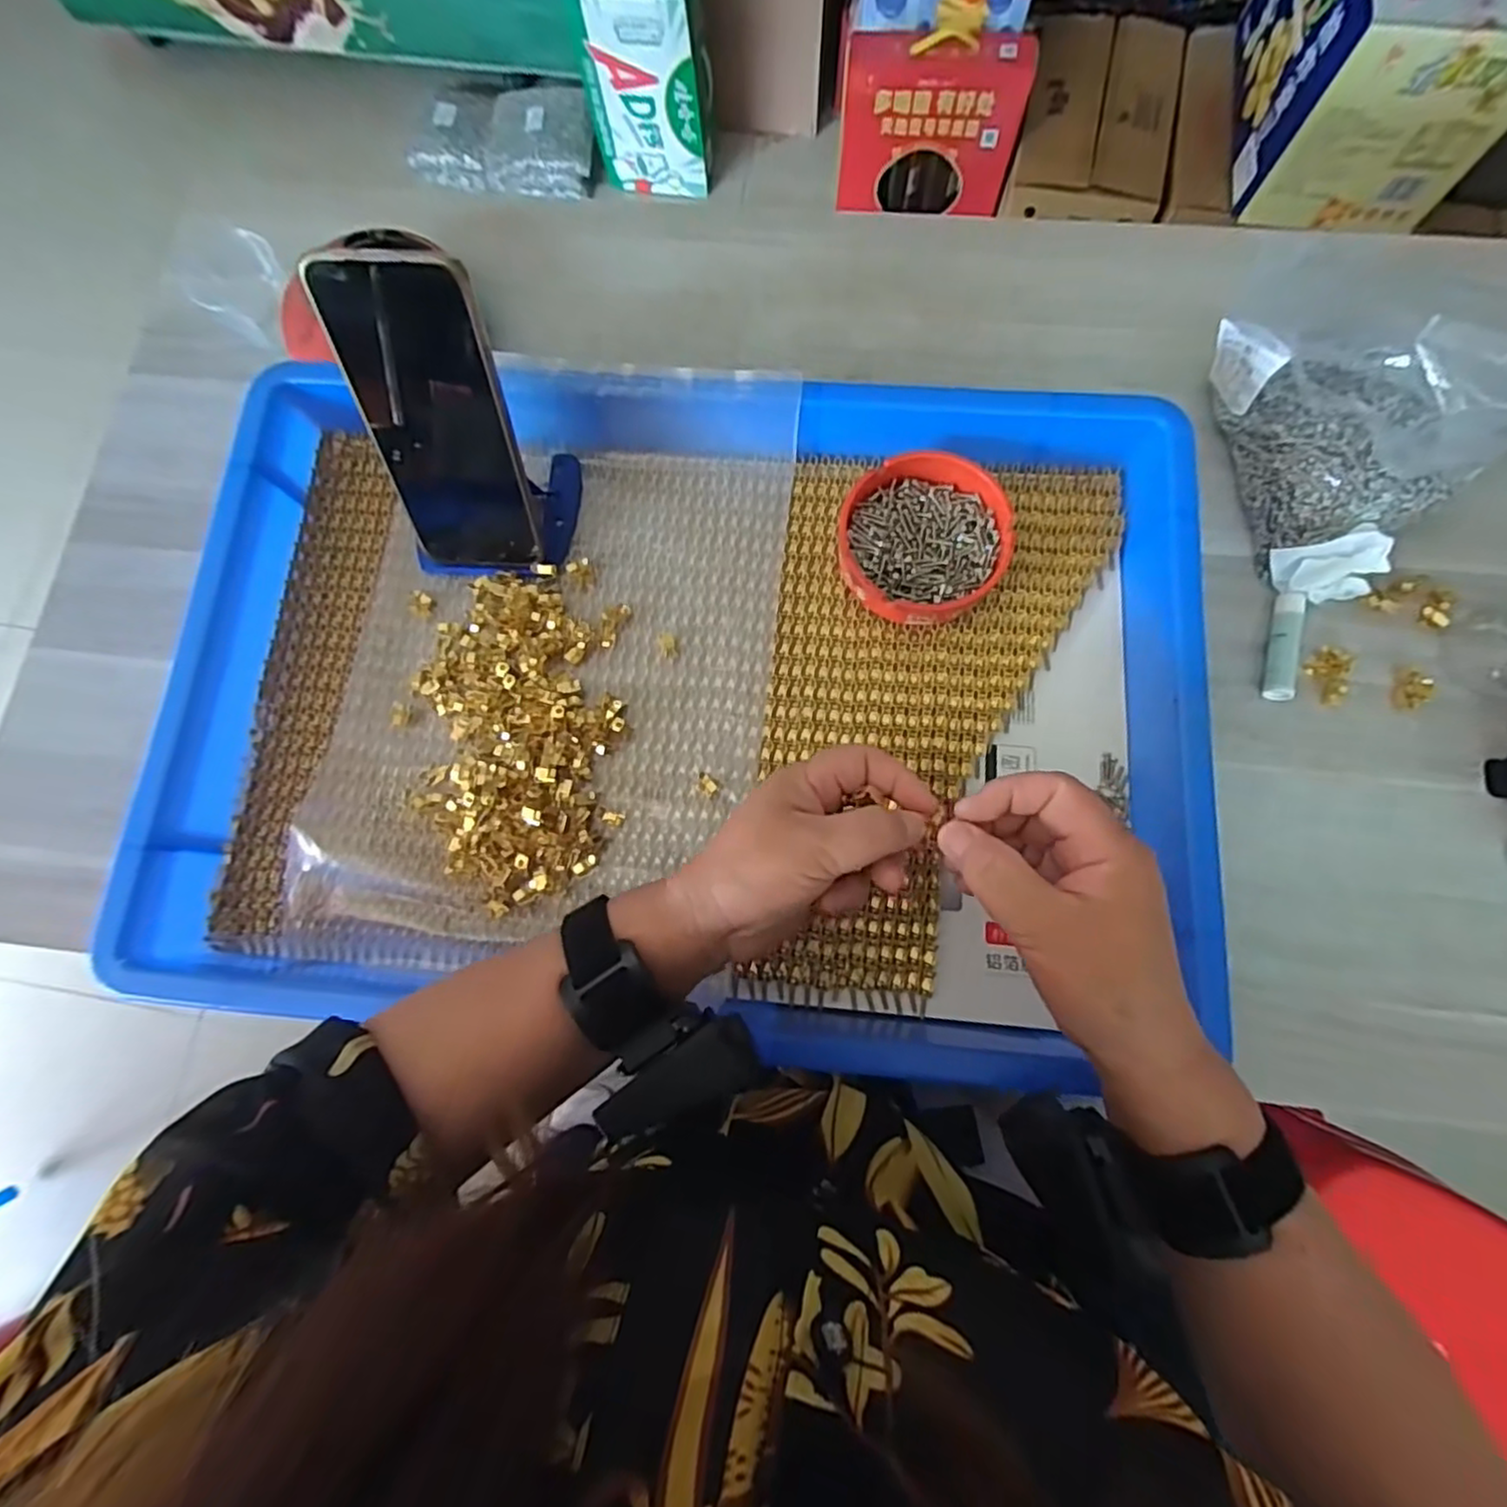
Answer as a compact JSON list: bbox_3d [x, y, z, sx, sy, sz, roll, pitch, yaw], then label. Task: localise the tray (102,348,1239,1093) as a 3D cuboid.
[{"bbox_3d":[-0.039,-0.034,0.390,0.557,0.077,0.382,5,78,3],"label":"tray"}]

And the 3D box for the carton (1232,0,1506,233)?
[{"bbox_3d":[0.952,-1.082,1.024,0.284,0.286,0.416,8,78,4],"label":"carton"}]

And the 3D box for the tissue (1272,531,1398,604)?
[{"bbox_3d":[0.355,-0.115,0.412,0.053,0.038,0.030,2,78,3],"label":"tissue"}]

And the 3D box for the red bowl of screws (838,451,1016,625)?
[{"bbox_3d":[0.099,-0.125,0.407,0.102,0.035,0.096,0,78,2],"label":"red bowl of screws"}]

